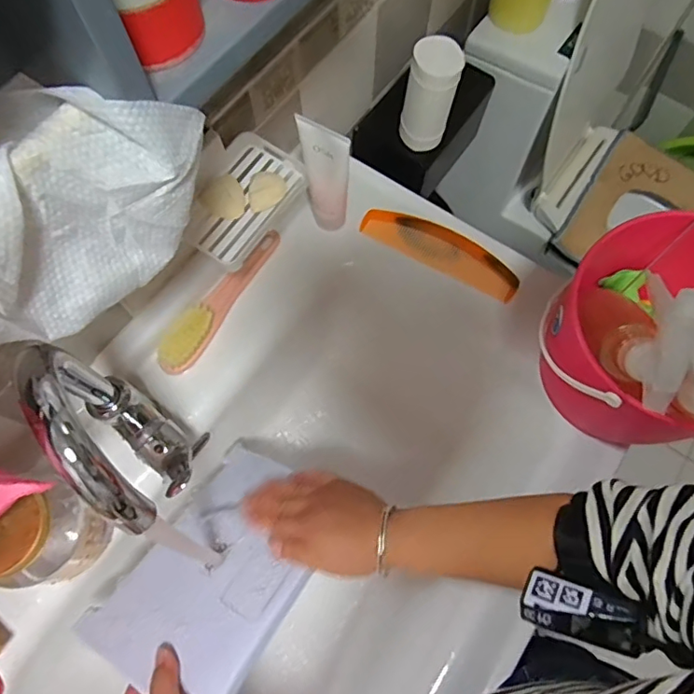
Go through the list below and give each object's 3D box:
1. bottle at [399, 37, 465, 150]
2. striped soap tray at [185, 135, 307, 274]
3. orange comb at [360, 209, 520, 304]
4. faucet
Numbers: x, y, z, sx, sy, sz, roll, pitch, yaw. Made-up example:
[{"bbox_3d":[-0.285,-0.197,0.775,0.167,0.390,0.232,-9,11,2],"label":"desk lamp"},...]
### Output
[{"bbox_3d":[0.105,-0.320,0.669,0.062,0.134,0.053,9,70,3],"label":"bottle"},{"bbox_3d":[-0.100,-0.143,0.502,0.081,0.032,0.129,32,73,11],"label":"striped soap tray"},{"bbox_3d":[0.112,-0.117,0.616,0.193,0.009,0.049,28,91,8],"label":"orange comb"},{"bbox_3d":[-0.174,0.071,0.399,0.056,0.225,0.156,-39,75,-13],"label":"faucet"}]

